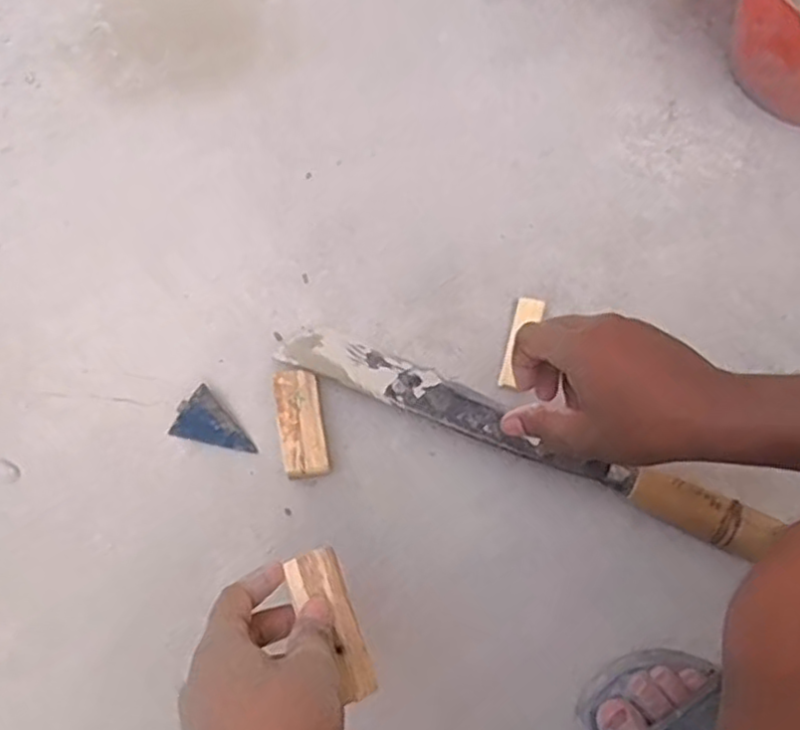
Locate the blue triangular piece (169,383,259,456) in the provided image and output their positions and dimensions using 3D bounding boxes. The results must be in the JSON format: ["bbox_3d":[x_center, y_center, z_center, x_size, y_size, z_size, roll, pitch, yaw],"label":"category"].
[{"bbox_3d":[-0.152,0.054,0.561,0.042,0.038,0.058,-40,78,-11],"label":"blue triangular piece"}]

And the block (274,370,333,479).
[{"bbox_3d":[-0.078,0.050,0.563,0.034,0.038,0.084,-11,74,-4],"label":"block"}]

